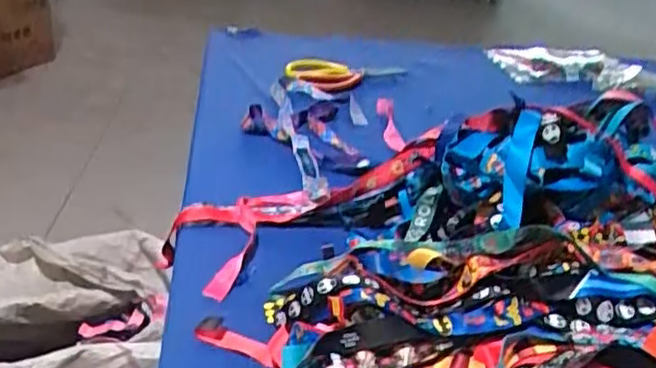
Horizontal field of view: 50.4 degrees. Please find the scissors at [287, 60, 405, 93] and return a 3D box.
[{"bbox_3d":[0.042,-0.177,1.094,0.211,0.017,0.089,-6,31,-21],"label":"scissors"}]

